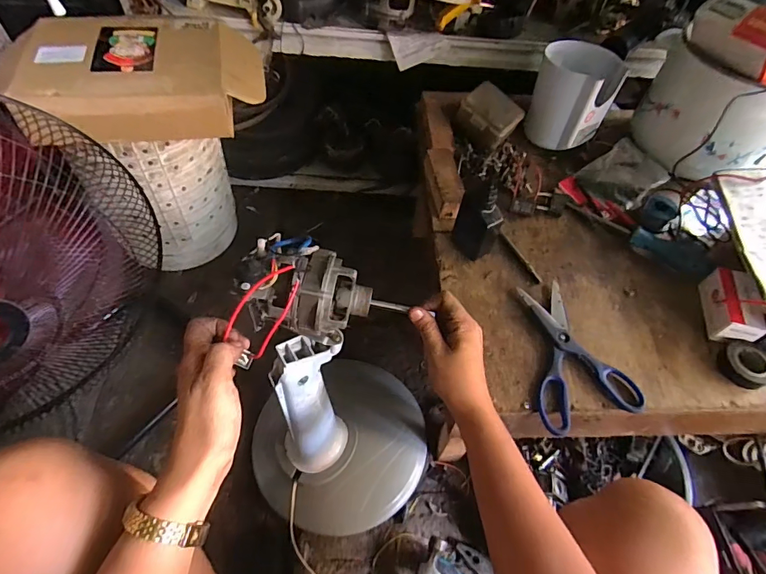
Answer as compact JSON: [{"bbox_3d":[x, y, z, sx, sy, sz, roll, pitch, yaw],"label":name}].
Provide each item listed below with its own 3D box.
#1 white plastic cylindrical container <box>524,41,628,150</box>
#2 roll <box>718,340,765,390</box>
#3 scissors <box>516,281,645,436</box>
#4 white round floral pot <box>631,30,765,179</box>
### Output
[{"bbox_3d":[0.306,-0.310,0.711,0.127,0.126,0.097,28,58,13],"label":"white plastic cylindrical container"},{"bbox_3d":[0.446,0.096,0.531,0.047,0.027,0.056,-14,58,-14],"label":"roll"},{"bbox_3d":[0.219,0.077,0.536,0.122,0.014,0.186,-11,57,-13],"label":"scissors"},{"bbox_3d":[0.538,-0.278,0.671,0.171,0.159,0.235,-10,57,-12],"label":"white round floral pot"}]

